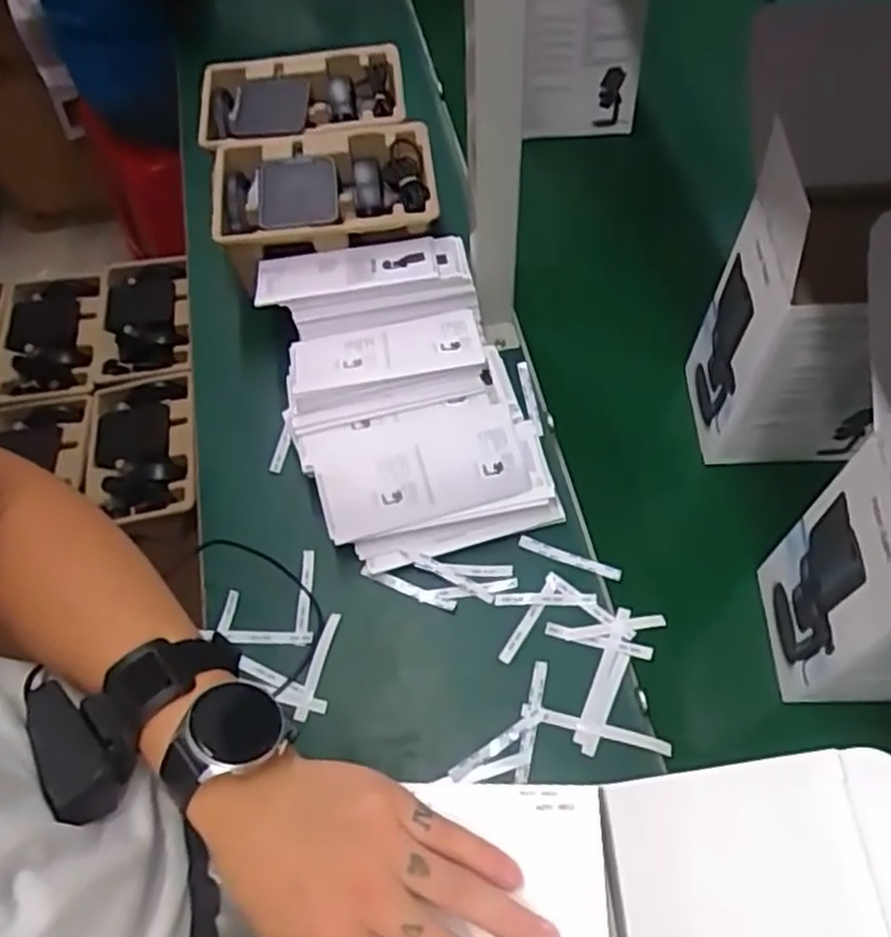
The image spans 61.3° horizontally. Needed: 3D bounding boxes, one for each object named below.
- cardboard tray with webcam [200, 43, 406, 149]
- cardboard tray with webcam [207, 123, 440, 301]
[{"bbox_3d":[-0.161,-0.404,0.859,0.222,0.070,0.147,-5,64,-2],"label":"cardboard tray with webcam"},{"bbox_3d":[-0.125,-0.285,0.790,0.231,0.050,0.160,-13,65,-5],"label":"cardboard tray with webcam"}]

